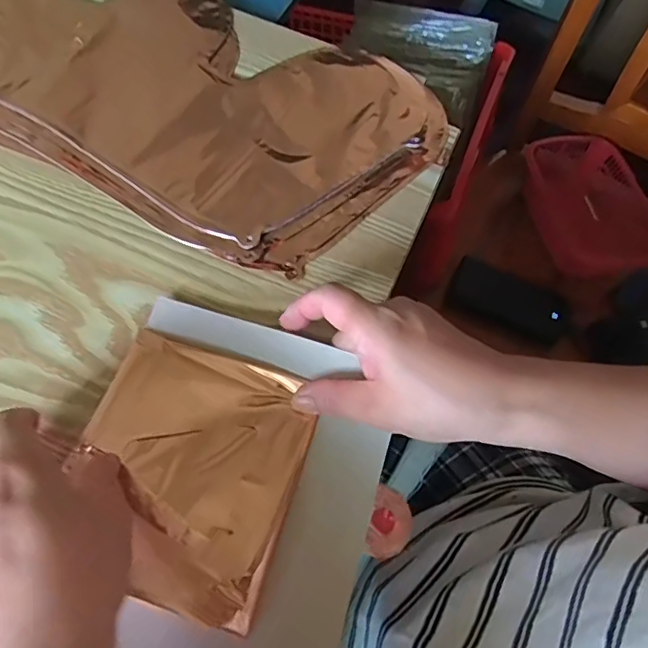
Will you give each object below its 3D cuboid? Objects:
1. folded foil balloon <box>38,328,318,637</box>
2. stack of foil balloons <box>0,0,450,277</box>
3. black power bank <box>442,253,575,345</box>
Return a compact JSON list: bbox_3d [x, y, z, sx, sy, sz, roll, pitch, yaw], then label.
[{"bbox_3d":[-0.075,0.077,0.310,0.120,0.017,0.135,17,65,5],"label":"folded foil balloon"},{"bbox_3d":[-0.145,-0.192,0.434,0.450,0.015,0.216,23,65,7],"label":"stack of foil balloons"},{"bbox_3d":[0.244,-0.033,0.743,0.155,0.015,0.076,25,65,6],"label":"black power bank"}]

